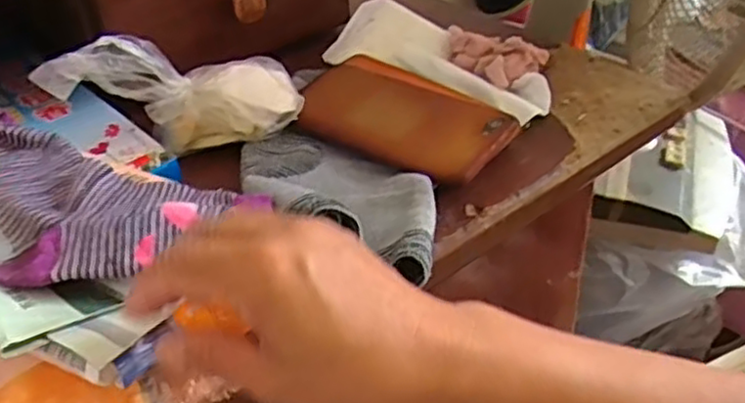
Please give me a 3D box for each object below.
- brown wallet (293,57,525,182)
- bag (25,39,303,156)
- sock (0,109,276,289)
[{"bbox_3d":[0.018,-0.062,0.485,0.153,0.018,0.085,25,47,33],"label":"brown wallet"},{"bbox_3d":[-0.136,-0.073,0.490,0.165,0.071,0.060,8,34,-18],"label":"bag"},{"bbox_3d":[-0.167,-0.008,0.394,0.202,0.044,0.120,23,46,31],"label":"sock"}]

